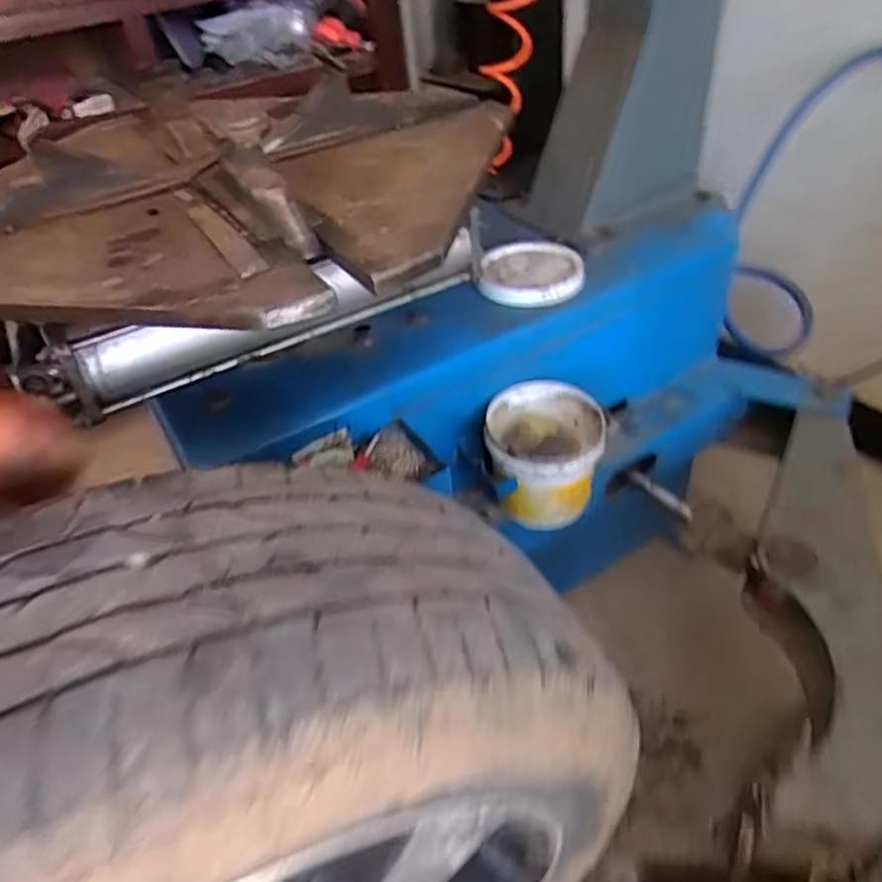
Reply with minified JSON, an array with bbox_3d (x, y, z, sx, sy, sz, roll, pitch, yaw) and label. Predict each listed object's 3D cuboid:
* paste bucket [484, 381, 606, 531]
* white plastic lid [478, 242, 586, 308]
[{"bbox_3d":[0.113,0.021,0.740,0.124,0.110,0.129,2,42,9],"label":"paste bucket"},{"bbox_3d":[0.109,-0.204,0.789,0.113,0.025,0.133,3,43,11],"label":"white plastic lid"}]

